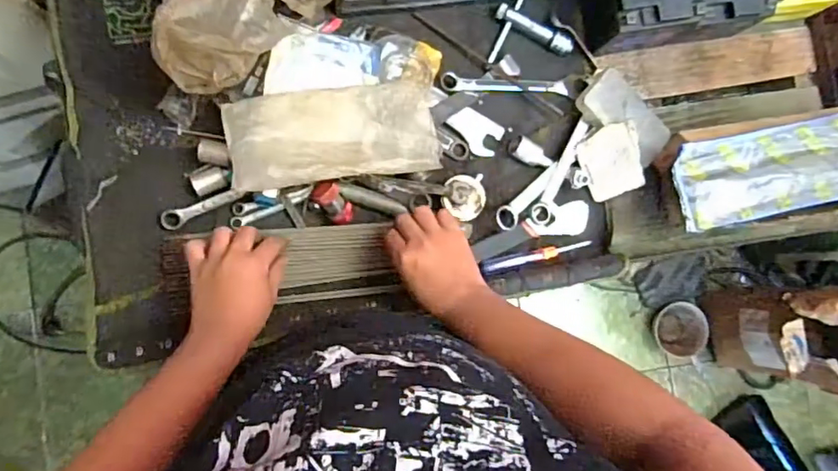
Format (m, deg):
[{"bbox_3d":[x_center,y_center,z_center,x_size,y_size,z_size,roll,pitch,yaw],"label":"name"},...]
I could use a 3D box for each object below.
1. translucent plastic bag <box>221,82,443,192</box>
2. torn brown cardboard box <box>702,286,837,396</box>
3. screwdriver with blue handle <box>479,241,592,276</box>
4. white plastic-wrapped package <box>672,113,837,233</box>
[{"bbox_3d":[-0.093,-0.116,0.640,0.234,0.023,0.106,-10,82,-16],"label":"translucent plastic bag"},{"bbox_3d":[0.850,0.230,1.283,0.210,0.362,0.221,0,86,-8],"label":"torn brown cardboard box"},{"bbox_3d":[0.155,0.025,0.727,0.147,0.015,0.017,-13,88,-8],"label":"screwdriver with blue handle"},{"bbox_3d":[0.495,-0.091,0.714,0.349,0.028,0.111,-11,88,-8],"label":"white plastic-wrapped package"}]

